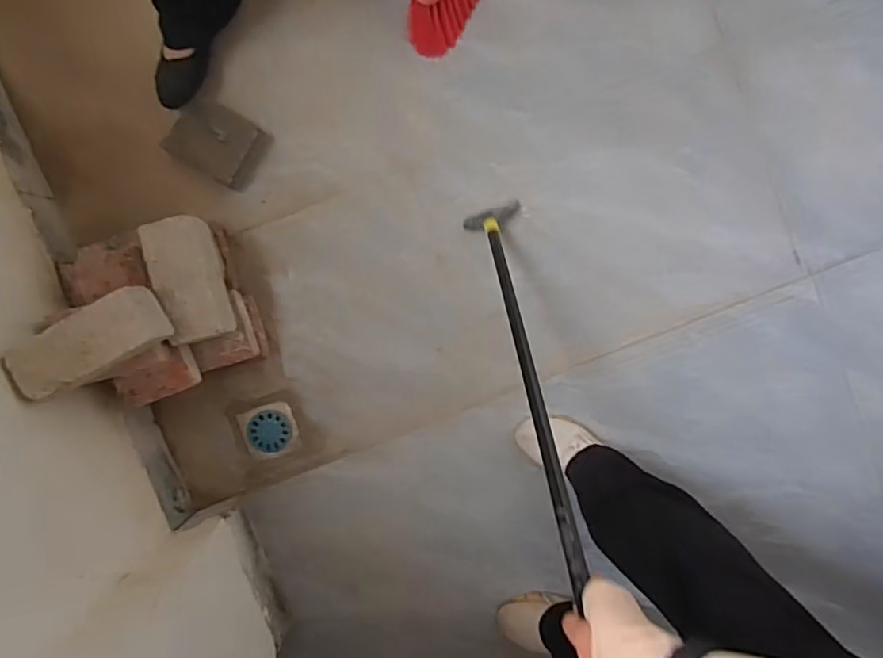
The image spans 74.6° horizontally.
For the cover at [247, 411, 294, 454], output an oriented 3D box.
[{"bbox_3d":[-0.314,0.187,1.058,0.077,0.005,0.074,-5,87,-8],"label":"cover"}]

